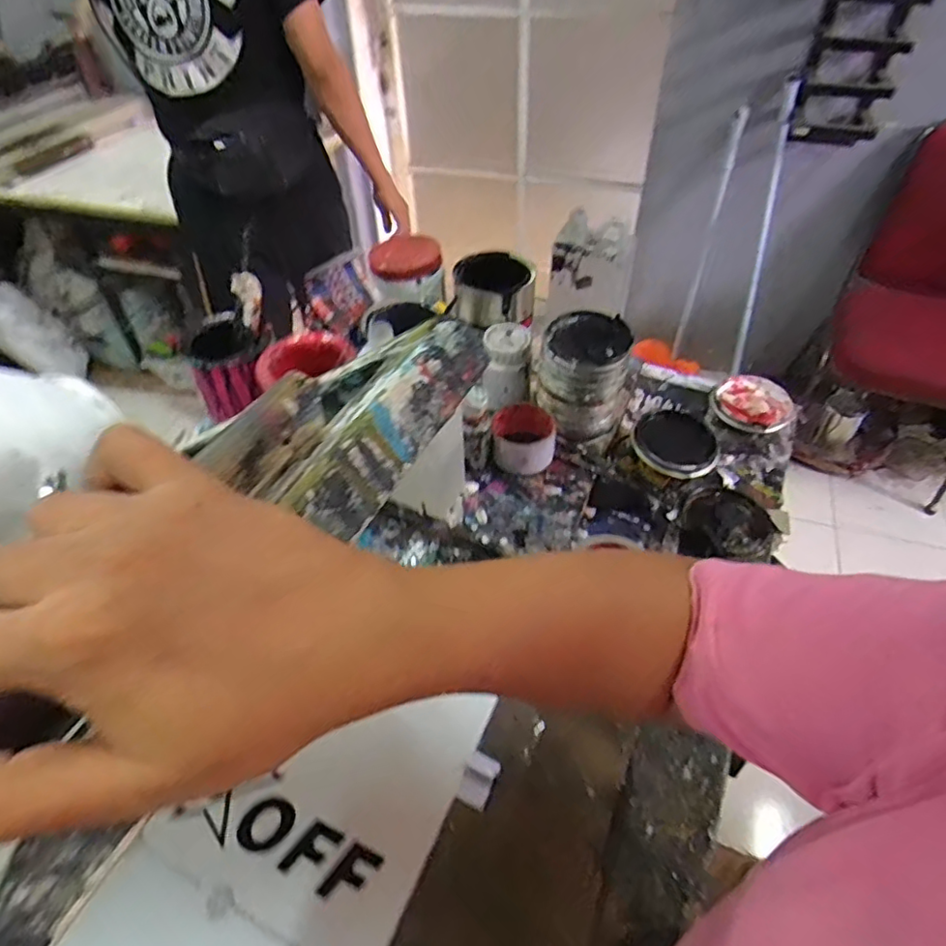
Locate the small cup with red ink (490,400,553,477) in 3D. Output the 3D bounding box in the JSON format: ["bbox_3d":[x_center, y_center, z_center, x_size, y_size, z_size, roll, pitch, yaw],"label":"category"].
[{"bbox_3d":[0.062,-0.039,0.727,0.073,0.065,0.065,-1,47,1],"label":"small cup with red ink"}]

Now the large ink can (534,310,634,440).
[{"bbox_3d":[0.135,-0.122,0.752,0.104,0.139,0.111,-1,47,1],"label":"large ink can"}]

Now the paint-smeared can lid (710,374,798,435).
[{"bbox_3d":[0.379,-0.096,0.816,0.096,0.018,0.101,-1,47,1],"label":"paint-smeared can lid"}]

